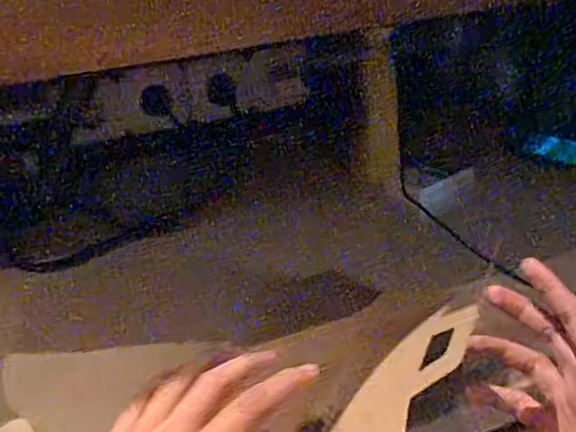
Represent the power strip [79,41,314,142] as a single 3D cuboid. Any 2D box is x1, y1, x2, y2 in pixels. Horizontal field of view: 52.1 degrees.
[{"bbox_3d":[-0.111,-0.140,0.682,0.271,0.074,0.049,-5,31,-2],"label":"power strip"}]

